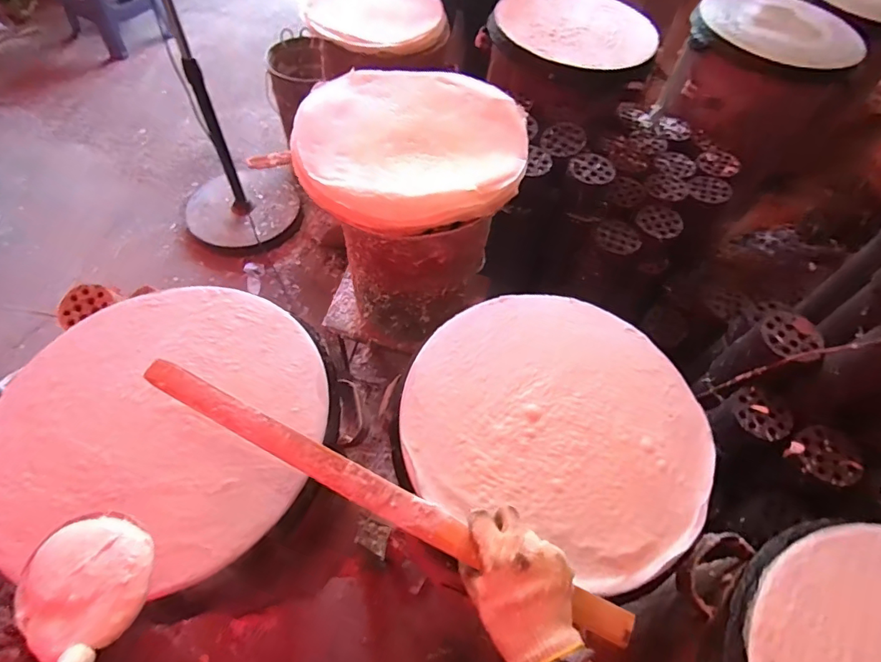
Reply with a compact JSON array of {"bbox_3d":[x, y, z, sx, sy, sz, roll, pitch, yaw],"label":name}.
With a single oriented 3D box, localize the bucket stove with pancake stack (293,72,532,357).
[{"bbox_3d":[-0.055,-0.225,0.937,0.357,0.408,0.354,2,58,-3],"label":"bucket stove with pancake stack"}]

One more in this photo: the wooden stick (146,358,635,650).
[{"bbox_3d":[-0.056,0.163,0.458,0.520,0.016,0.031,28,60,3],"label":"wooden stick"}]

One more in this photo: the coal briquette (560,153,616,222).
[{"bbox_3d":[0.325,-0.314,1.041,0.106,0.102,0.102,21,59,9],"label":"coal briquette"}]

